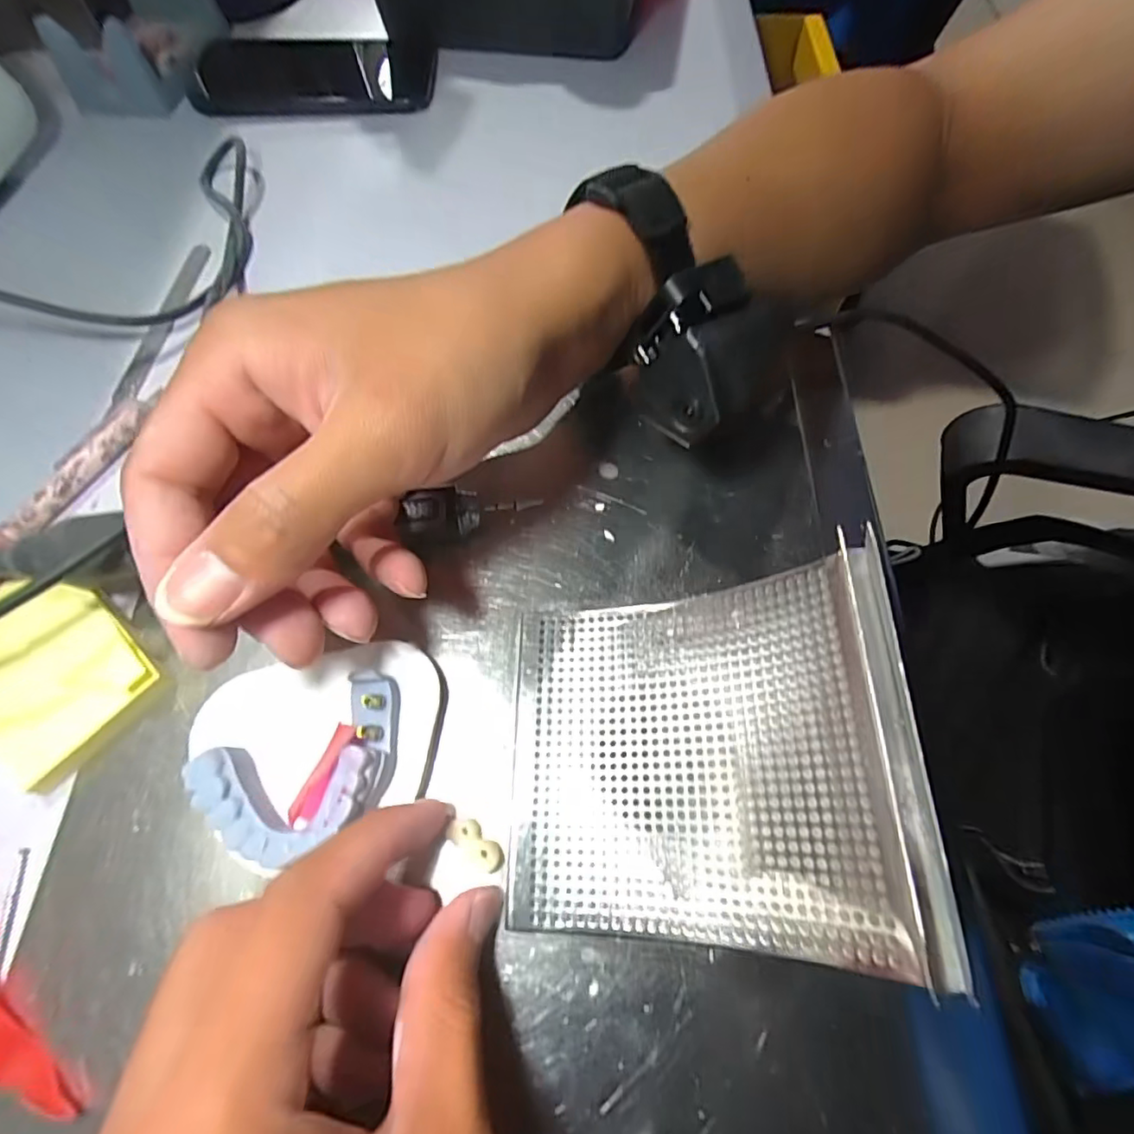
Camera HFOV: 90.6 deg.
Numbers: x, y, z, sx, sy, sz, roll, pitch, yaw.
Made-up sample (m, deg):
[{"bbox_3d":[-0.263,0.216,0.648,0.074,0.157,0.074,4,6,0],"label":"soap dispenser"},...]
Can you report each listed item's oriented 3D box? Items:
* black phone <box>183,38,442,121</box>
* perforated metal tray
[{"bbox_3d":[-0.168,-0.317,0.361,0.165,0.013,0.070,4,66,2],"label":"black phone"},{"bbox_3d":[0.035,0.054,0.166,0.121,0.016,0.097,-15,62,33],"label":"perforated metal tray"}]

